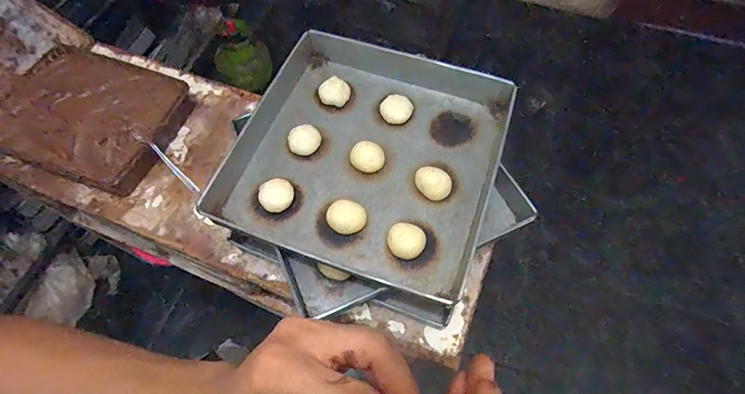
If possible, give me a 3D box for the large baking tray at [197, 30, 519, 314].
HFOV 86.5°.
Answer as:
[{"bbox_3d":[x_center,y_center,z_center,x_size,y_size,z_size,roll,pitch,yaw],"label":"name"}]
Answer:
[{"bbox_3d":[0.013,-0.095,0.709,0.462,0.064,0.468,20,64,12],"label":"large baking tray"}]

